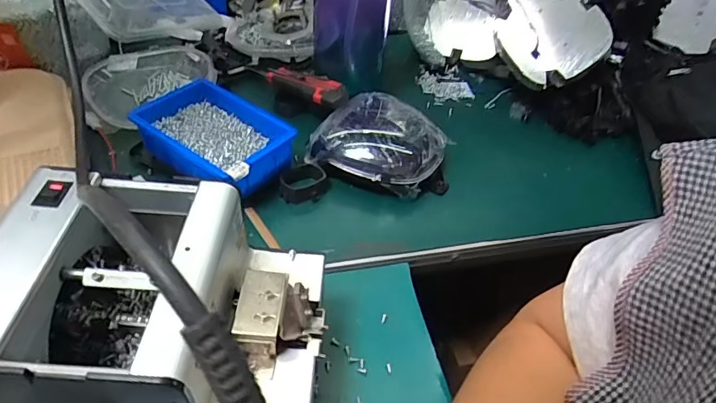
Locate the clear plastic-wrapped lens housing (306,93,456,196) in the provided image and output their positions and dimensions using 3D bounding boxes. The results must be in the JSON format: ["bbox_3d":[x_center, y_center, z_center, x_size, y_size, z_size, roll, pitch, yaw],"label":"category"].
[{"bbox_3d":[0.031,-0.060,0.515,0.142,0.055,0.114,26,49,18],"label":"clear plastic-wrapped lens housing"}]

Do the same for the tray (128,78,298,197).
[{"bbox_3d":[-0.155,-0.065,0.492,0.164,0.051,0.107,27,50,19],"label":"tray"}]

